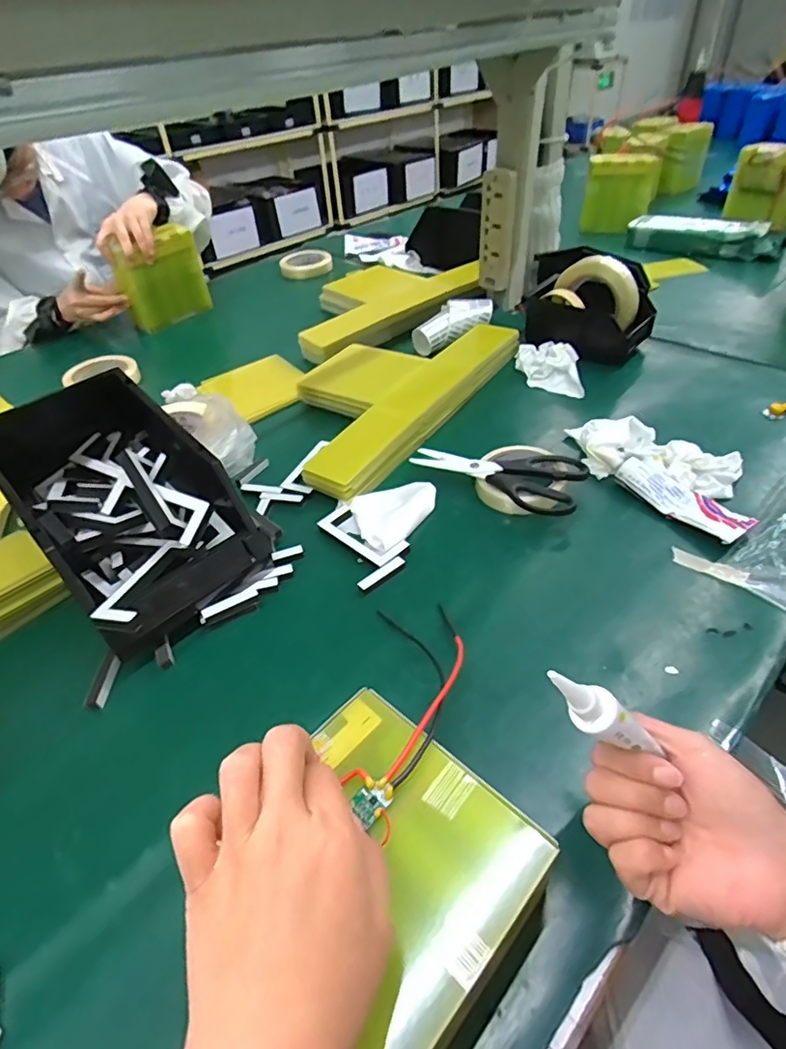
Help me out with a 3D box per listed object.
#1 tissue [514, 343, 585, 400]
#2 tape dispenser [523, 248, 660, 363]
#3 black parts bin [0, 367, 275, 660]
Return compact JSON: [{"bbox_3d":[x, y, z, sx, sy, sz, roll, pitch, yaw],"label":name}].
[{"bbox_3d":[0.222,-0.227,0.775,0.084,0.031,0.122,3,43,8],"label":"tissue"},{"bbox_3d":[0.287,-0.318,0.799,0.177,0.124,0.107,18,47,22],"label":"tape dispenser"},{"bbox_3d":[-0.258,-0.020,0.518,0.153,0.132,0.283,-35,51,-29],"label":"black parts bin"}]

